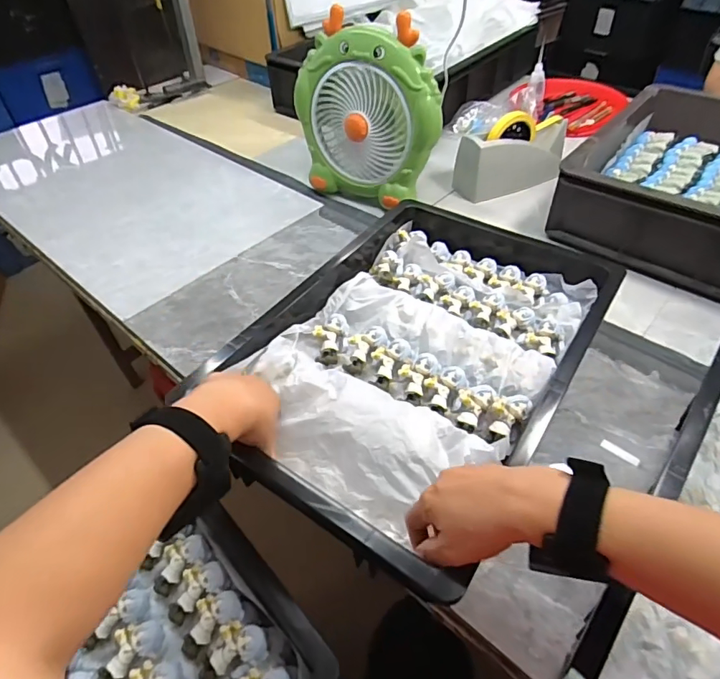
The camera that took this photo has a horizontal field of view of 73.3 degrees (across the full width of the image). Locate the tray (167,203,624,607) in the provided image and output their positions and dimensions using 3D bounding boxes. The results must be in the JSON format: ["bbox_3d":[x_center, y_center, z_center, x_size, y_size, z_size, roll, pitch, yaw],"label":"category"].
[{"bbox_3d":[0.067,0.001,0.519,0.296,0.064,0.453,25,52,24],"label":"tray"}]

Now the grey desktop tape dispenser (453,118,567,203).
[{"bbox_3d":[0.261,-0.303,0.815,0.182,0.090,0.076,-16,48,-12],"label":"grey desktop tape dispenser"}]

